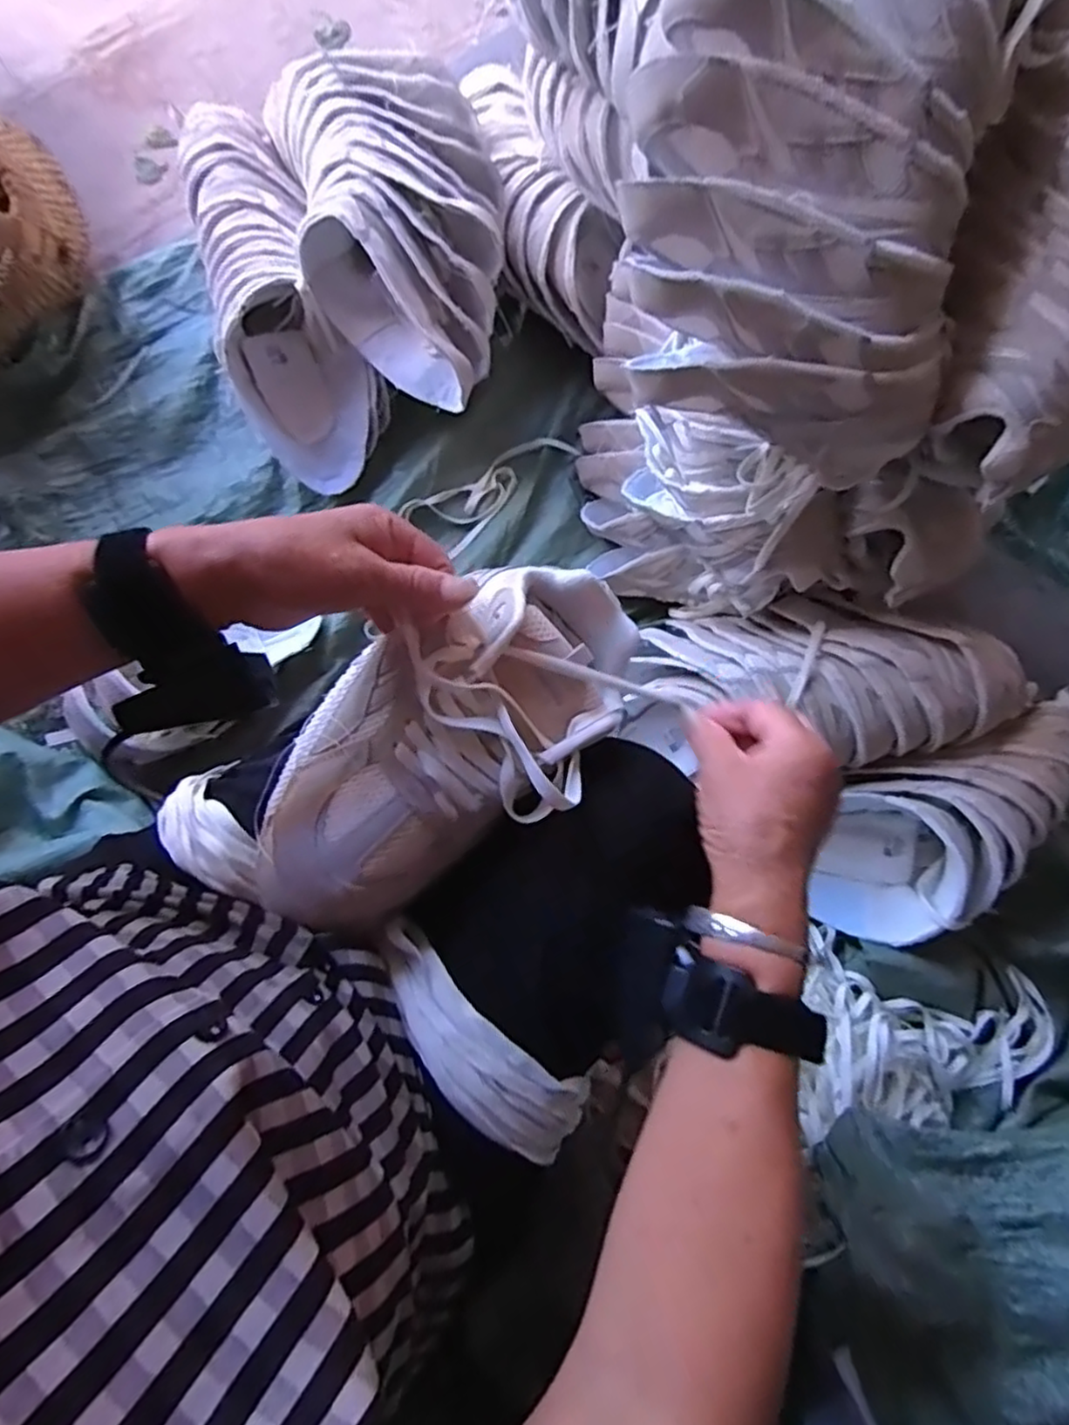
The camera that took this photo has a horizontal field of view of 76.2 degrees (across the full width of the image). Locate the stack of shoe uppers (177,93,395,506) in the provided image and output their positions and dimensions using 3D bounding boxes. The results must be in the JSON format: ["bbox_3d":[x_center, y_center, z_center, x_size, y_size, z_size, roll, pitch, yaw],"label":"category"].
[{"bbox_3d":[-0.322,-0.513,0.847,0.165,0.147,0.453,-23,79,-6],"label":"stack of shoe uppers"}]

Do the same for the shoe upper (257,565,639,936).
[{"bbox_3d":[-0.049,0.012,0.384,0.248,0.073,0.130,-30,80,-7],"label":"shoe upper"}]

